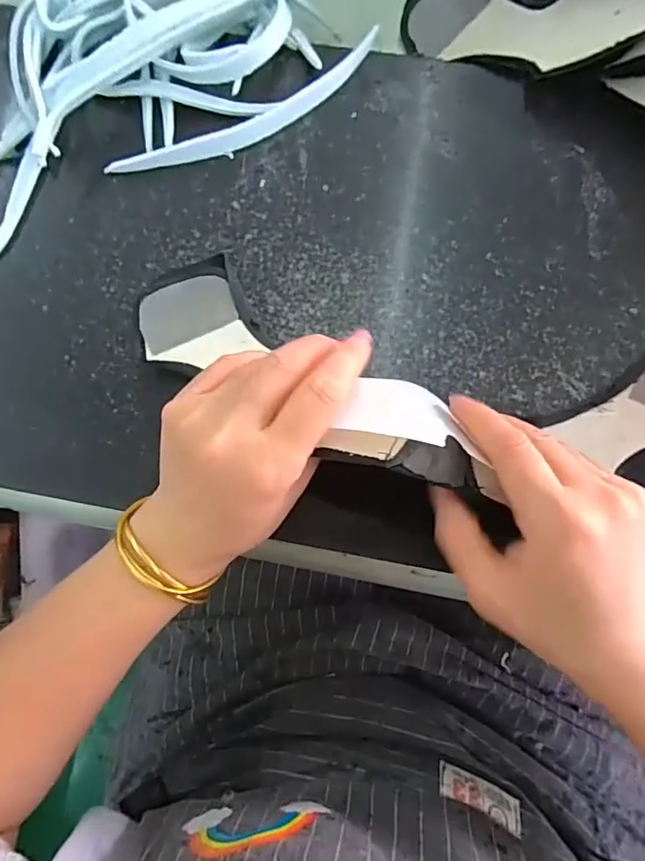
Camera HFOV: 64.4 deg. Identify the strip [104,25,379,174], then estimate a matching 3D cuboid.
[{"bbox_3d":[-0.042,-0.189,0.307,0.178,0.009,0.028,-28,83,-1],"label":"strip"}]

